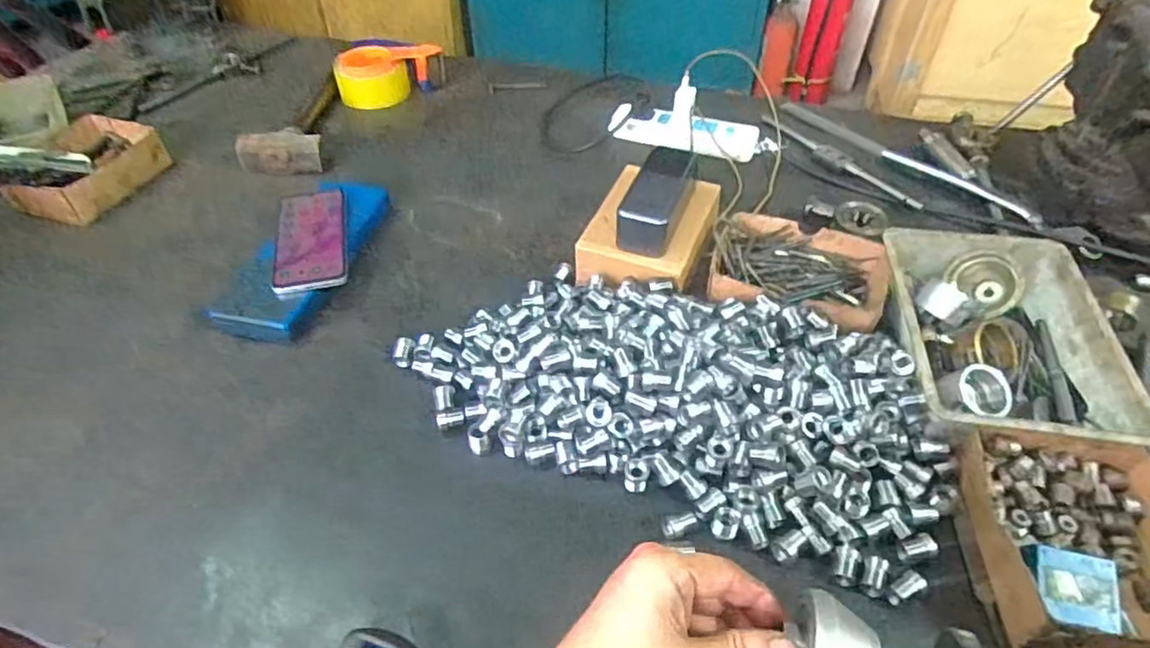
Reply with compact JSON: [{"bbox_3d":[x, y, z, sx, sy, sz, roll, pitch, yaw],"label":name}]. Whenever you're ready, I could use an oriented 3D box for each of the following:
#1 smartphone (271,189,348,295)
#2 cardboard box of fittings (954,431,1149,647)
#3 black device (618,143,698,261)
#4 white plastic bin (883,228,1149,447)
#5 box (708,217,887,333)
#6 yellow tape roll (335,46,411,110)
[{"bbox_3d":[-0.297,-0.099,0.723,0.077,0.014,0.167,-10,50,-11],"label":"smartphone"},{"bbox_3d":[0.378,0.165,0.474,0.153,0.053,0.181,8,47,6],"label":"cardboard box of fittings"},{"bbox_3d":[0.089,-0.131,0.688,0.061,0.050,0.146,13,46,13],"label":"black device"},{"bbox_3d":[0.387,0.018,0.601,0.170,0.079,0.245,7,45,7],"label":"white plastic bin"},{"bbox_3d":[0.235,-0.047,0.679,0.178,0.052,0.139,13,47,11],"label":"box"},{"bbox_3d":[-0.322,-0.394,1.017,0.108,0.059,0.108,1,46,-1],"label":"yellow tape roll"}]

